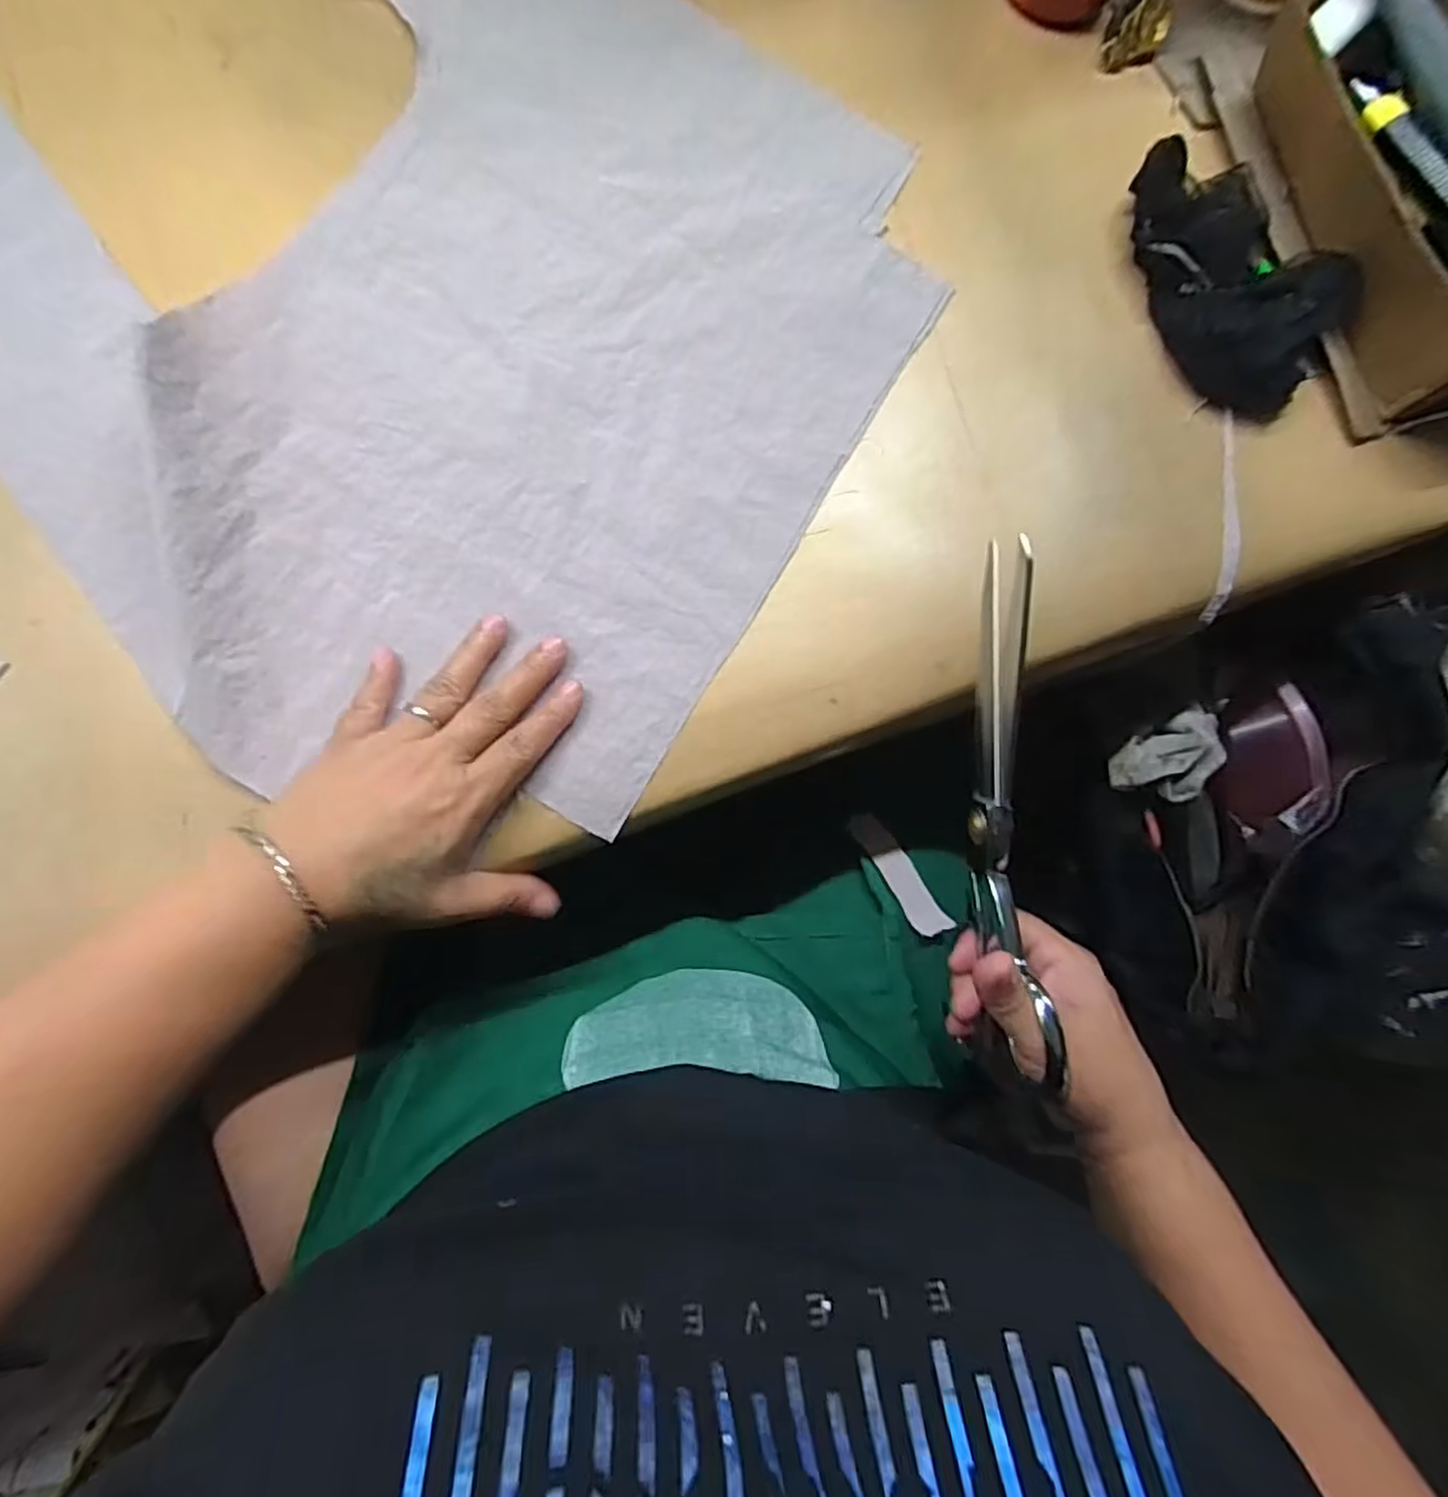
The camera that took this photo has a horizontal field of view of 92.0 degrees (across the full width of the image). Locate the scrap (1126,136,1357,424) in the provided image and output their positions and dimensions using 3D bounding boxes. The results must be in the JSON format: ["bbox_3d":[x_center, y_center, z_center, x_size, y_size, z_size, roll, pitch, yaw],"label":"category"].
[{"bbox_3d":[0.284,-0.257,0.379,0.099,0.029,0.143,-19,85,-9],"label":"scrap"}]

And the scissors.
[{"bbox_3d":[0.124,0.026,0.301,0.013,0.054,0.223,-2,94,-7],"label":"scissors"}]

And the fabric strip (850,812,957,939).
[{"bbox_3d":[0.108,0.077,0.437,0.021,0.005,0.087,-23,61,-14],"label":"fabric strip"}]

